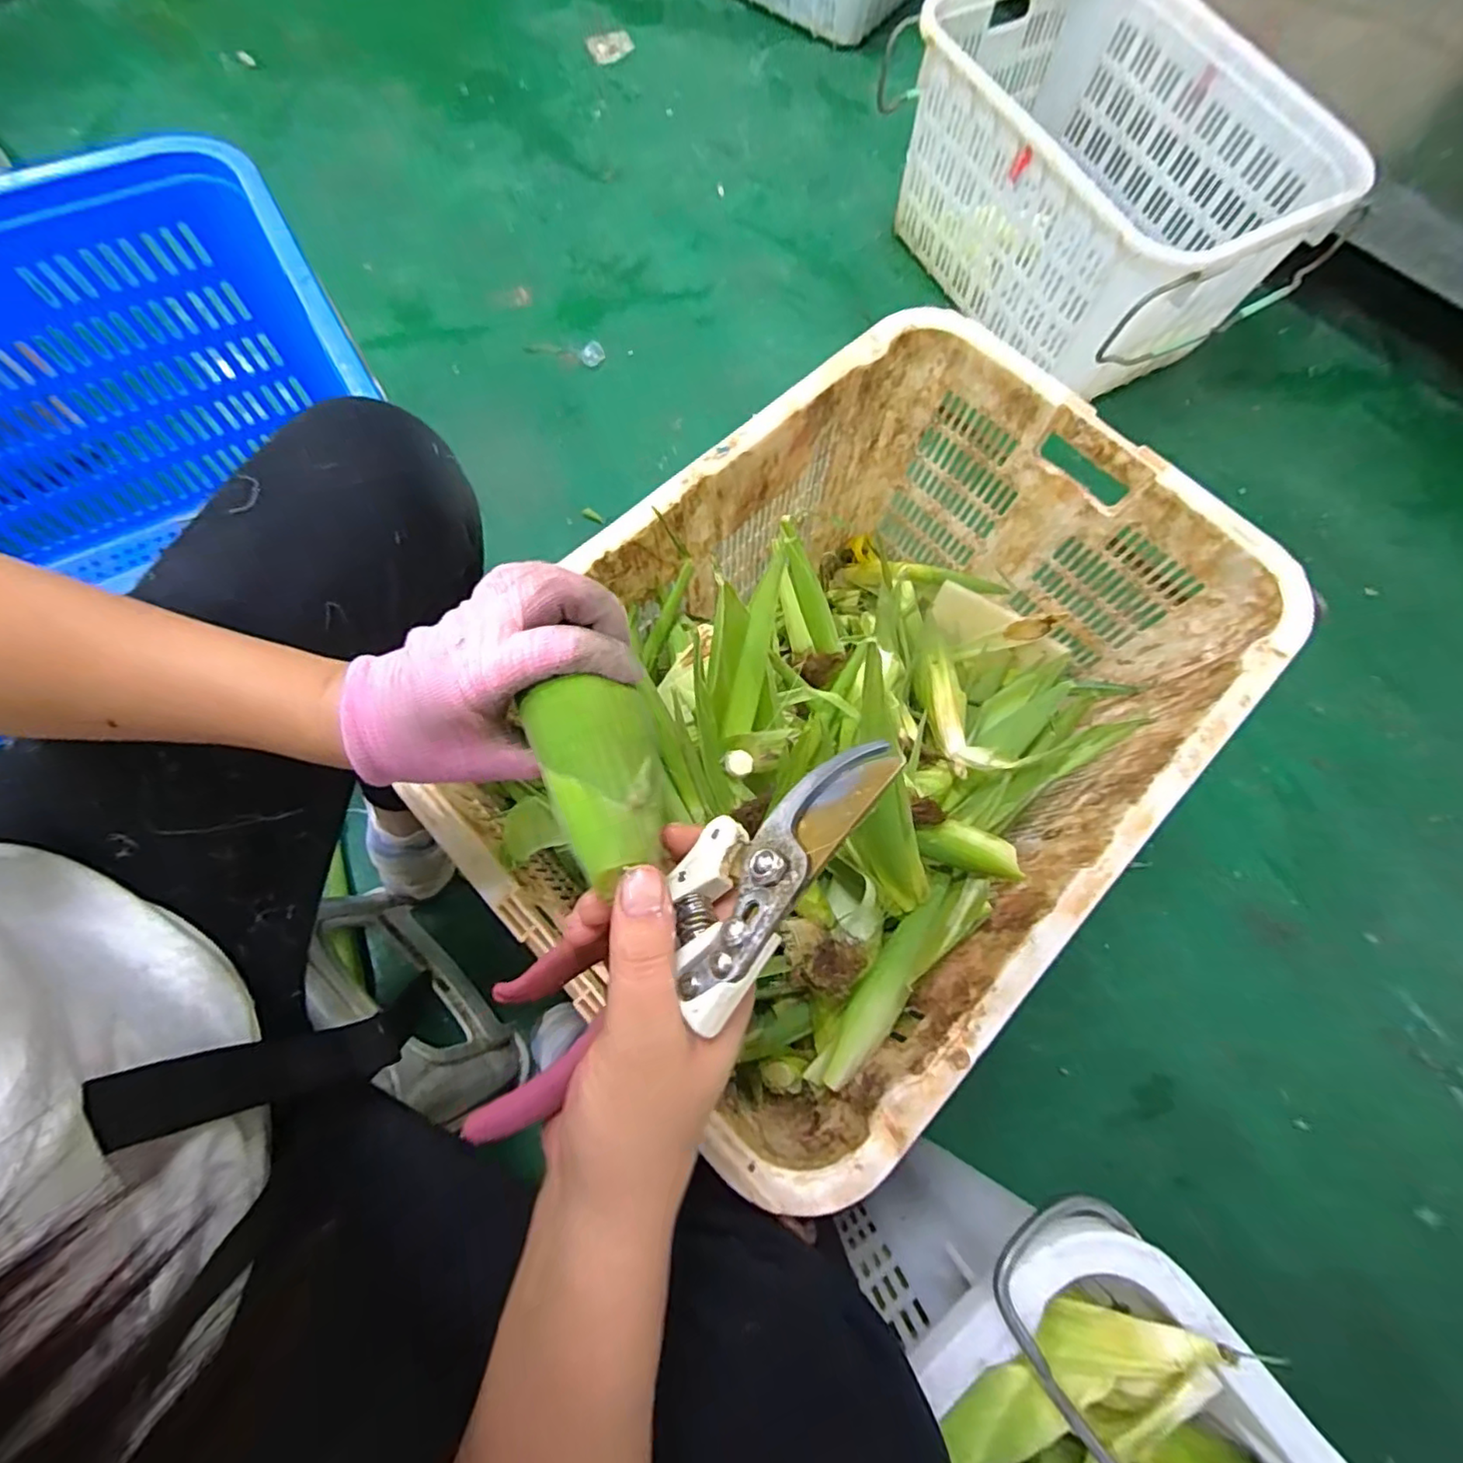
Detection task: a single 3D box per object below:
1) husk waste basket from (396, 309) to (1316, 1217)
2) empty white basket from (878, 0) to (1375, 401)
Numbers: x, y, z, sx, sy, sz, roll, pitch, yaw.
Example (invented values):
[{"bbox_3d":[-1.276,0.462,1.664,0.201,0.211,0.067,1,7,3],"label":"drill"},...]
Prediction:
[{"bbox_3d":[0.117,-0.018,0.632,0.654,0.314,0.460,-43,79,-14],"label":"husk waste basket"},{"bbox_3d":[0.576,-0.864,0.982,0.408,0.258,0.604,-26,76,-11],"label":"empty white basket"}]

